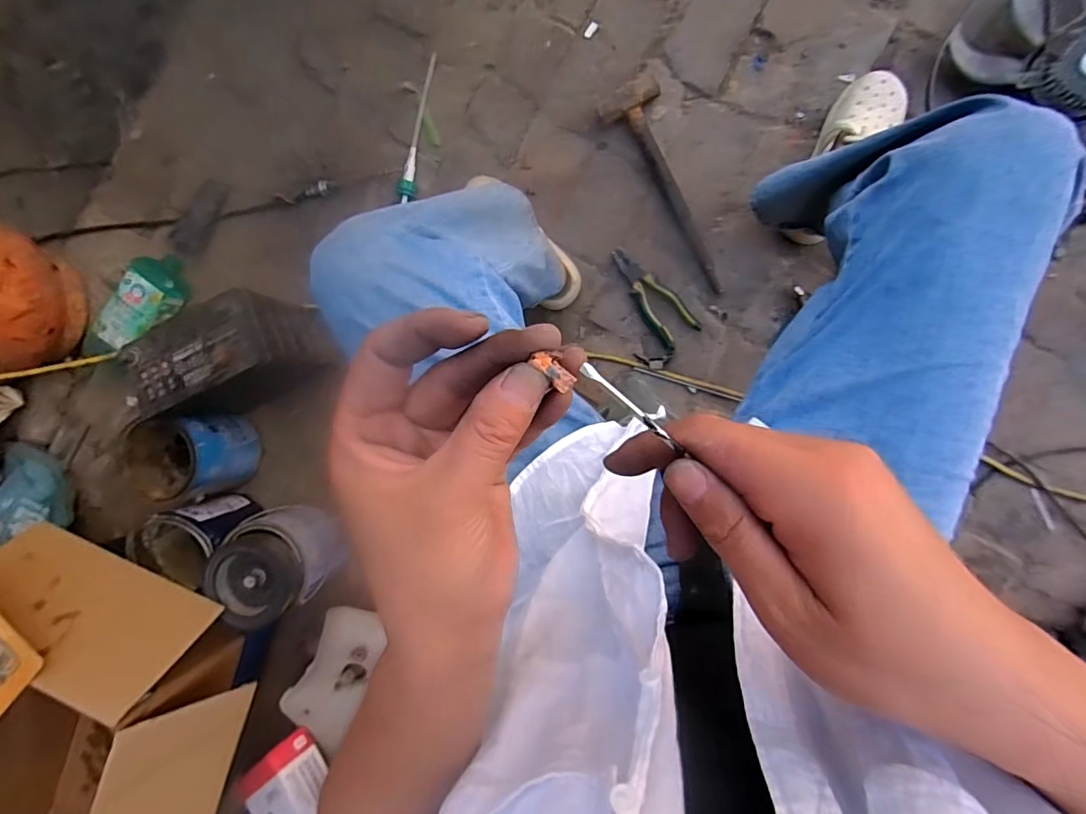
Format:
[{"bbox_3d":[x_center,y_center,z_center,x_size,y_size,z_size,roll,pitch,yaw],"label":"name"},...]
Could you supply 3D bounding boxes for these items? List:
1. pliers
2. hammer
[{"bbox_3d":[0.177,-0.185,0.842,0.065,0.017,0.189,-41,88,9],"label":"pliers"},{"bbox_3d":[0.196,-0.349,0.818,0.102,0.040,0.365,-22,91,9],"label":"hammer"}]

